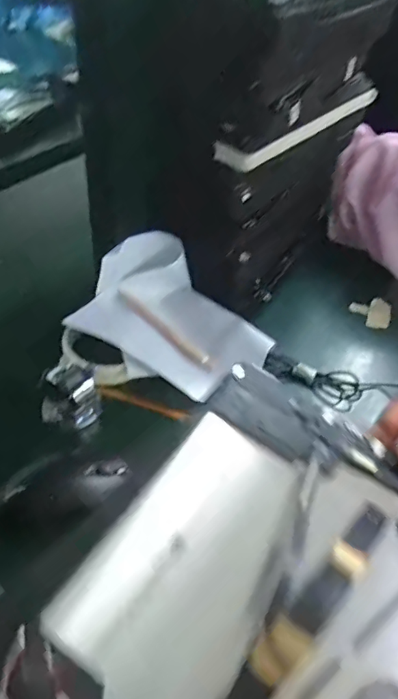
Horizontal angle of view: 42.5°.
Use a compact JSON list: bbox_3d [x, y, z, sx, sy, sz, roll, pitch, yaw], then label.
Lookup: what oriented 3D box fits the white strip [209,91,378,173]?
[{"bbox_3d":[0.108,-0.234,0.532,0.040,0.020,0.239,34,51,26],"label":"white strip"}]

